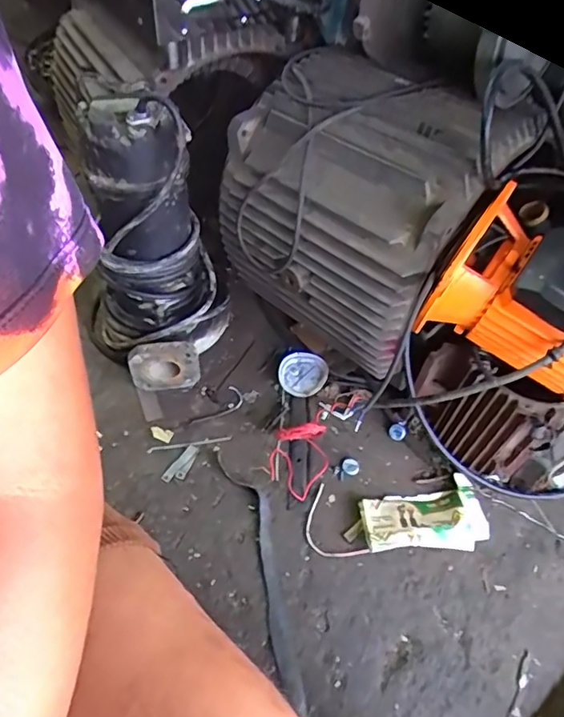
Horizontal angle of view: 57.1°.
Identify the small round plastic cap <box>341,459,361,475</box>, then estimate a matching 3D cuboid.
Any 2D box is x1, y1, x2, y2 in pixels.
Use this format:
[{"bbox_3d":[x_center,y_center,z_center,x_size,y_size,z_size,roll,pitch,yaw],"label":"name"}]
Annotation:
[{"bbox_3d":[0.113,0.177,0.853,0.030,0.005,0.026,22,56,13],"label":"small round plastic cap"}]

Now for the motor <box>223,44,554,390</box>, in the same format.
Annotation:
[{"bbox_3d":[0.105,-0.230,0.768,0.359,0.296,0.261,38,60,22],"label":"motor"}]

